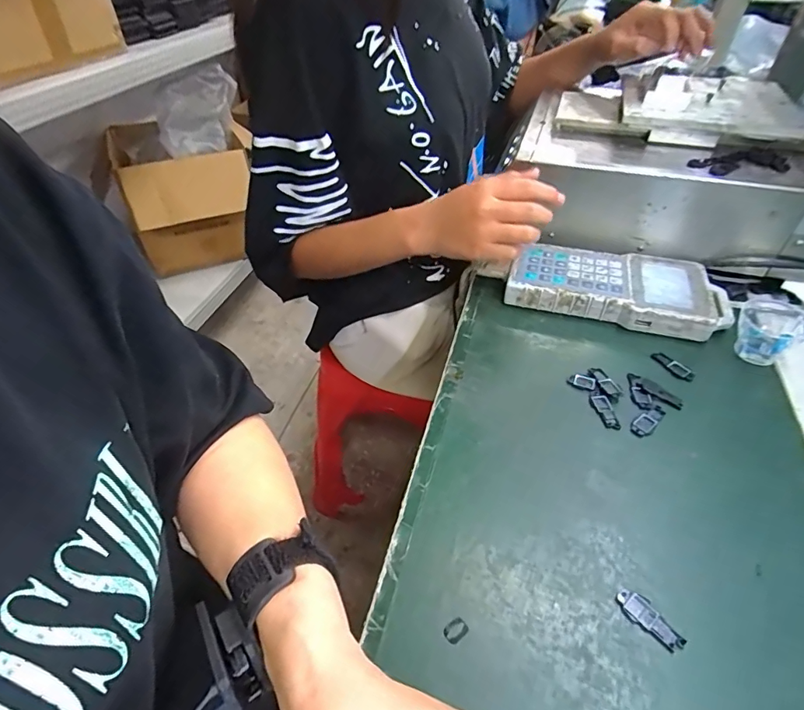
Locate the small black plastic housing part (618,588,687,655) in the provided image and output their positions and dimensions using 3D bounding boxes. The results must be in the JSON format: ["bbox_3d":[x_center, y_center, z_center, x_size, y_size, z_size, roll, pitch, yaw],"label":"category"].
[{"bbox_3d":[0.151,0.162,0.285,0.017,0.004,0.039,-26,49,-23],"label":"small black plastic housing part"}]

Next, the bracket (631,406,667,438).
[{"bbox_3d":[0.210,0.056,0.397,0.040,0.004,0.016,-34,52,-29],"label":"bracket"}]

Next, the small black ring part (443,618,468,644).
[{"bbox_3d":[0.033,0.168,0.284,0.015,0.004,0.011,-30,51,-26],"label":"small black ring part"}]

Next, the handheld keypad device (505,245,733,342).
[{"bbox_3d":[0.235,-0.074,0.511,0.227,0.035,0.104,14,46,16],"label":"handheld keypad device"}]

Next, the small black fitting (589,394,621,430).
[{"bbox_3d":[0.177,0.048,0.405,0.015,0.004,0.038,-7,44,-5],"label":"small black fitting"}]

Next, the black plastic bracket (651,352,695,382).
[{"bbox_3d":[0.257,0.011,0.443,0.017,0.005,0.040,-28,50,-25],"label":"black plastic bracket"}]

